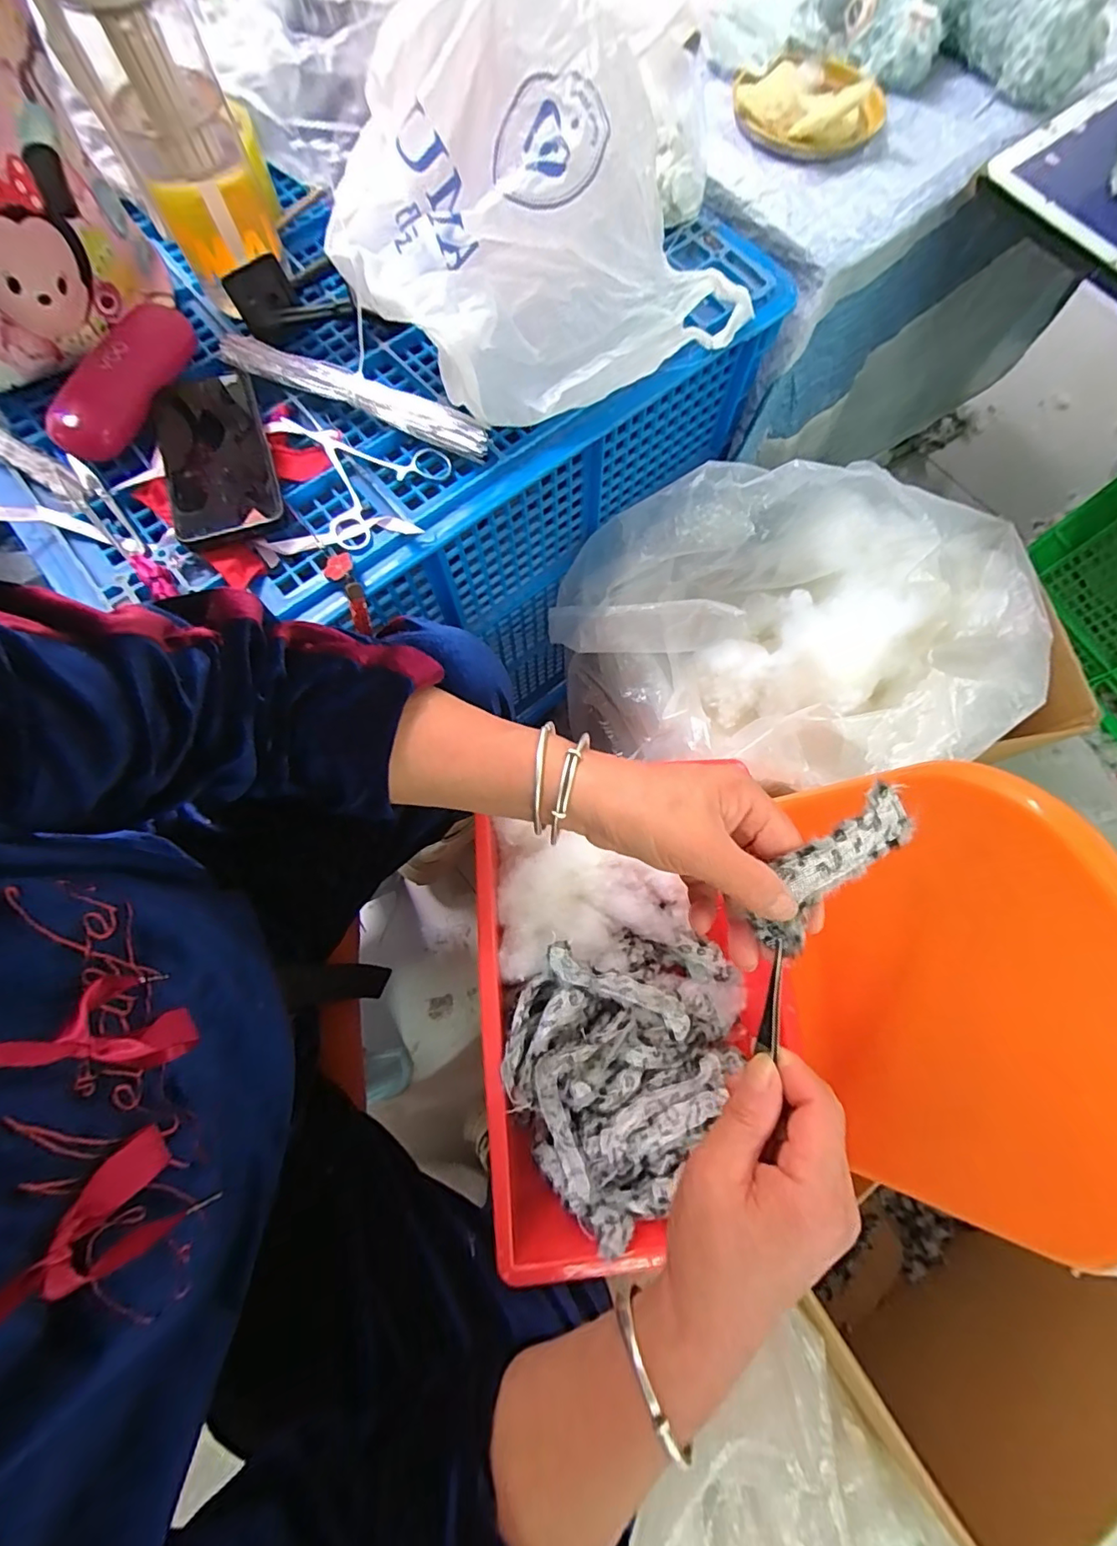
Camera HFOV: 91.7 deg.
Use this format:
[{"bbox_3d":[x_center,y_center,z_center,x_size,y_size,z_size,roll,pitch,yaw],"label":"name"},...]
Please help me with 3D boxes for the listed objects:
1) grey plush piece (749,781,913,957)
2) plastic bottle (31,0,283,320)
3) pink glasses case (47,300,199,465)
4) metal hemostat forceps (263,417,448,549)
[{"bbox_3d":[0.149,0.045,0.288,0.116,0.026,0.036,-33,78,-21],"label":"grey plush piece"},{"bbox_3d":[-0.284,-0.473,0.383,0.092,0.240,0.111,-26,77,-7],"label":"plastic bottle"},{"bbox_3d":[-0.349,-0.314,0.437,0.050,0.031,0.148,25,77,6],"label":"pink glasses case"},{"bbox_3d":[-0.171,-0.254,0.441,0.134,0.015,0.111,41,79,10],"label":"metal hemostat forceps"}]

